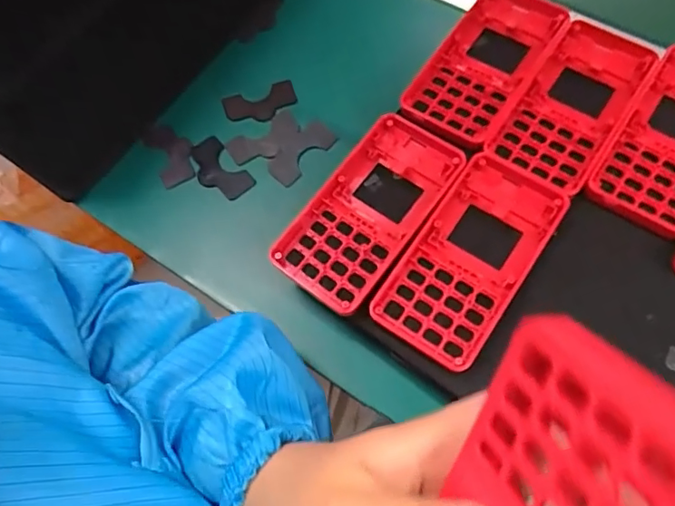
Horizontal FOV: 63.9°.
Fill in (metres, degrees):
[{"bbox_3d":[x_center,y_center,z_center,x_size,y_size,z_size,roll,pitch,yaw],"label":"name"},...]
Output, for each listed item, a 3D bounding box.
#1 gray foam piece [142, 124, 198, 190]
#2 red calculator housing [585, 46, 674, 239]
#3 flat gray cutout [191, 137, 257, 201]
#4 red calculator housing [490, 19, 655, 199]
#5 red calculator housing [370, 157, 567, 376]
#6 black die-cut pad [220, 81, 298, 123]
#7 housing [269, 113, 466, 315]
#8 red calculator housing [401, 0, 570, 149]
[{"bbox_3d":[-0.123,-0.074,0.402,0.029,0.007,0.052,-28,68,-8],"label":"gray foam piece"},{"bbox_3d":[0.207,-0.071,0.329,0.061,0.017,0.124,32,72,15],"label":"red calculator housing"},{"bbox_3d":[-0.088,-0.061,0.399,0.030,0.008,0.056,-42,71,-13],"label":"flat gray cutout"},{"bbox_3d":[0.152,-0.099,0.345,0.060,0.014,0.128,32,72,15],"label":"red calculator housing"},{"bbox_3d":[0.077,0.002,0.312,0.062,0.016,0.123,33,73,16],"label":"red calculator housing"},{"bbox_3d":[-0.060,-0.117,0.422,0.055,0.007,0.032,-21,67,-6],"label":"black die-cut pad"},{"bbox_3d":[0.021,-0.029,0.327,0.058,0.016,0.126,35,73,16],"label":"housing"},{"bbox_3d":[0.100,-0.130,0.362,0.059,0.015,0.130,33,73,16],"label":"red calculator housing"}]

